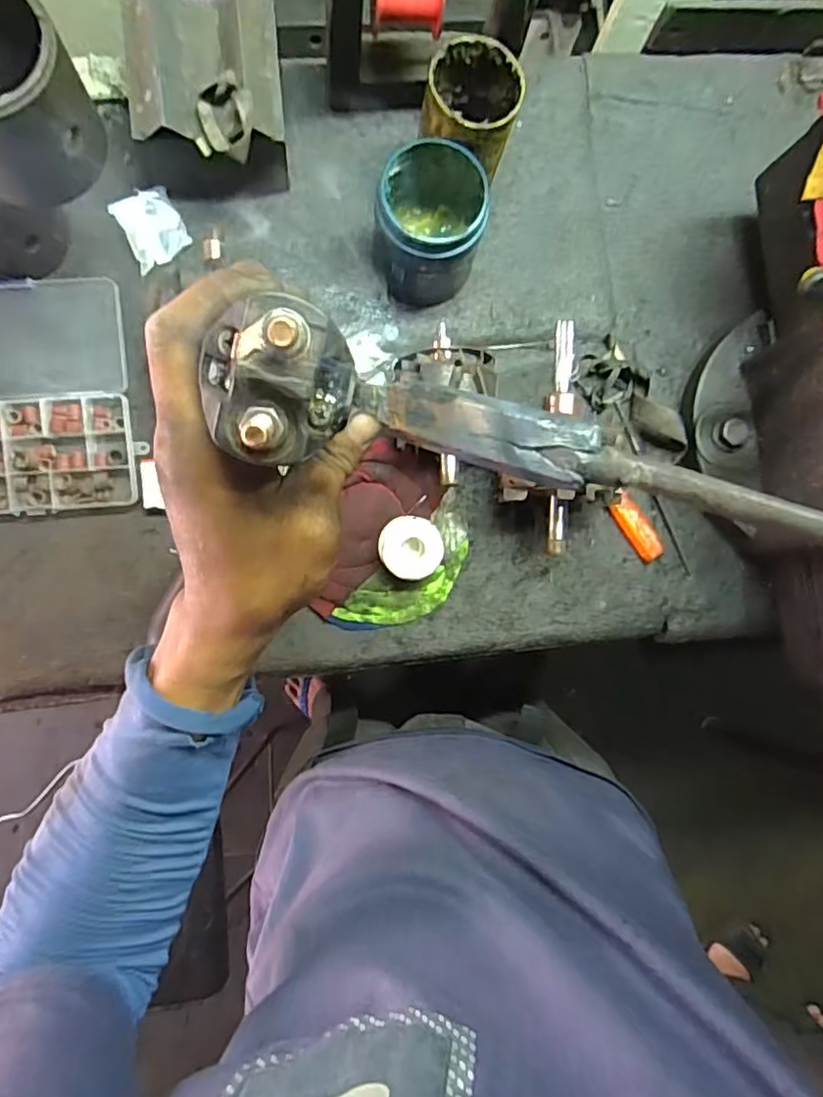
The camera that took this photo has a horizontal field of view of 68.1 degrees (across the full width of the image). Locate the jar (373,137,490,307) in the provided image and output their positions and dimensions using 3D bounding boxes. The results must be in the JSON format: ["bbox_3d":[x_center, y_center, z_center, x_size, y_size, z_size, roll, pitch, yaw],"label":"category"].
[{"bbox_3d":[0.014,-0.280,0.526,0.085,0.104,0.103,-1,86,-6],"label":"jar"}]

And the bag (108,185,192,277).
[{"bbox_3d":[-0.232,-0.288,0.545,0.052,0.014,0.068,-29,89,-7],"label":"bag"}]

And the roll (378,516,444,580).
[{"bbox_3d":[-0.001,0.000,0.539,0.053,0.031,0.052,0,86,-5],"label":"roll"}]

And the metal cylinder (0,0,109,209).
[{"bbox_3d":[-0.241,-0.266,0.356,0.084,0.073,0.081,-40,90,-7],"label":"metal cylinder"}]

